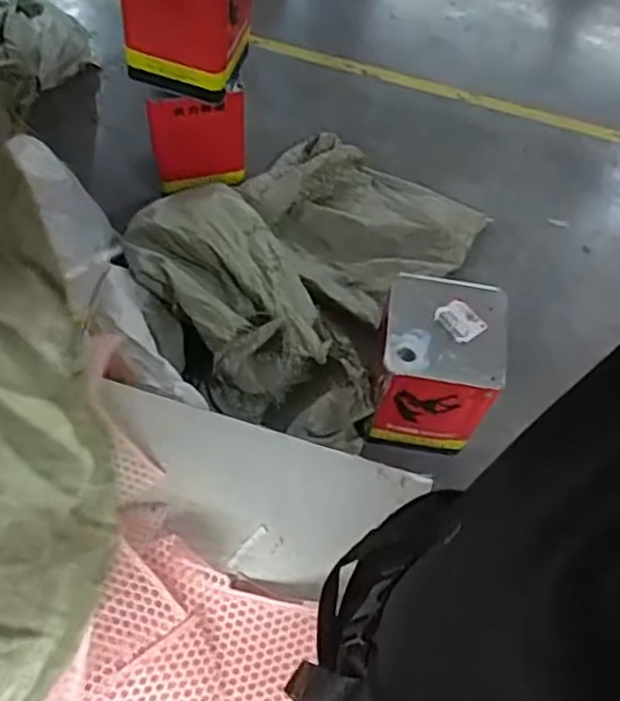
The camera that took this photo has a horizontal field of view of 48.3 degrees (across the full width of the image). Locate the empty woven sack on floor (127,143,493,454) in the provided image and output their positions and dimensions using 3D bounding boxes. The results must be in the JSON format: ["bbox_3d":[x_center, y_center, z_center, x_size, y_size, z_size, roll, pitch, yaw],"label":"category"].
[{"bbox_3d":[-0.014,-0.262,1.650,0.664,0.221,0.851,27,60,12],"label":"empty woven sack on floor"}]

